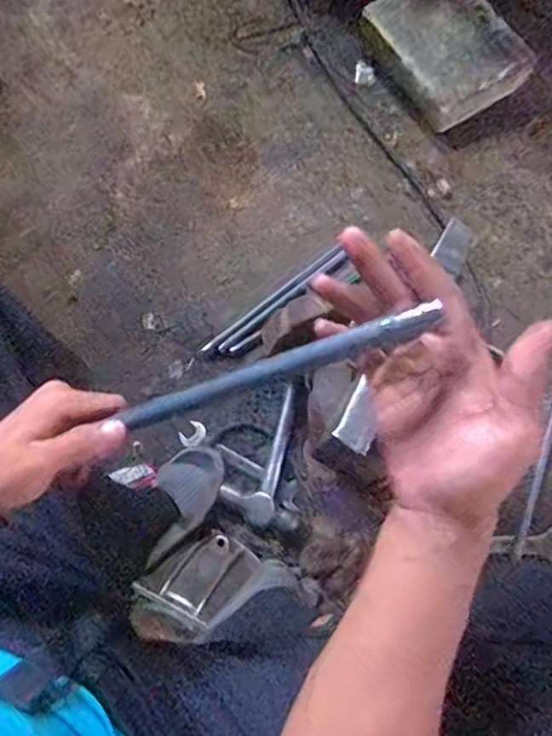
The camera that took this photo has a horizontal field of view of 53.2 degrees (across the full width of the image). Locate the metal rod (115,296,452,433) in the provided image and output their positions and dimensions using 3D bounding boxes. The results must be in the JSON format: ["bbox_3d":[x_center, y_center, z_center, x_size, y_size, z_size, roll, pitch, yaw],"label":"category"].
[{"bbox_3d":[-0.012,0.004,0.330,0.214,0.009,0.015,-19,76,27],"label":"metal rod"}]

